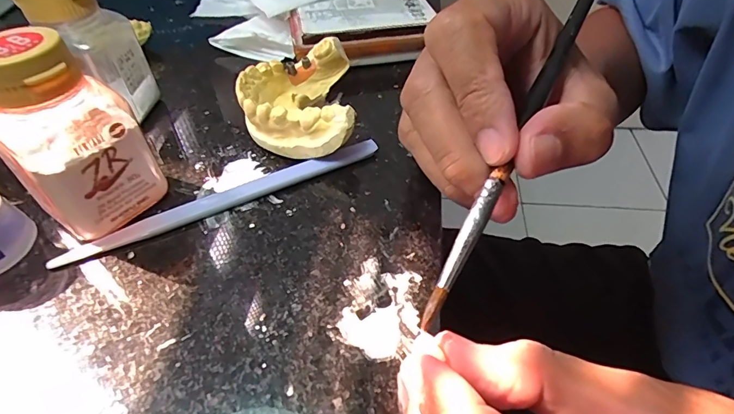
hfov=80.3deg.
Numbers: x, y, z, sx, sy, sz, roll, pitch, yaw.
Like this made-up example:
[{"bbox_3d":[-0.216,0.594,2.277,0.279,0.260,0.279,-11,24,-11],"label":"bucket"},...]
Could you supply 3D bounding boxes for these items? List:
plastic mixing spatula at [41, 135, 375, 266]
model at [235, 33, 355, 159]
[{"bbox_3d":[-0.058,-0.004,0.185,0.138,0.006,0.008,-21,48,-18],"label":"plastic mixing spatula"},{"bbox_3d":[-0.033,-0.050,0.210,0.050,0.027,0.065,-7,45,-4],"label":"model"}]

